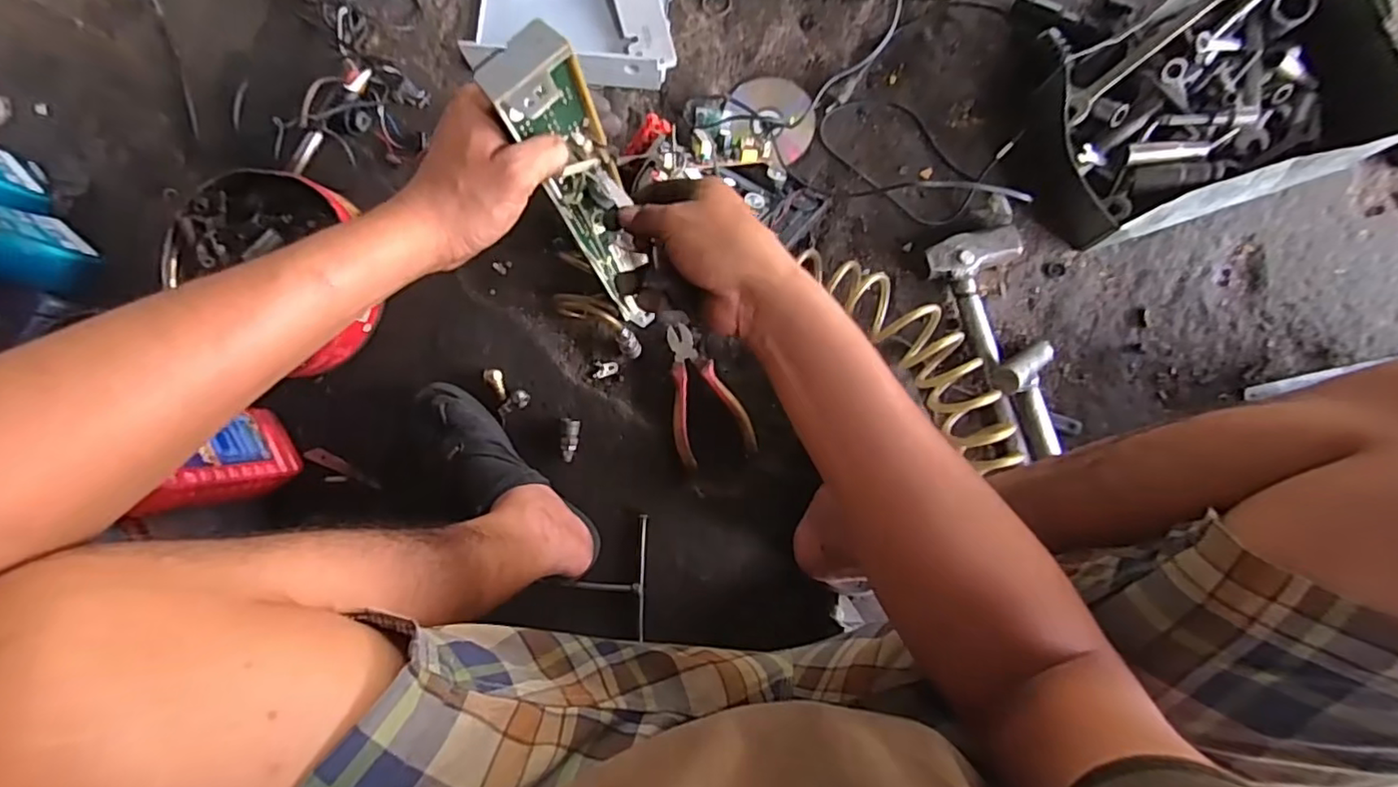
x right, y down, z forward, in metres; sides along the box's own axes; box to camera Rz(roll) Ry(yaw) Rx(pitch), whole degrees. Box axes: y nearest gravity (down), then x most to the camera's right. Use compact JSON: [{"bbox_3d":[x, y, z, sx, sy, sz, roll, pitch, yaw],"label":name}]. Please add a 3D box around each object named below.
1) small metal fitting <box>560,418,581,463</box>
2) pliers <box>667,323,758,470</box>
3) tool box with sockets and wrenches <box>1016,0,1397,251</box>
[{"bbox_3d":[-0.155,0.056,0.735,0.021,0.015,0.051,4,87,3],"label":"small metal fitting"},{"bbox_3d":[-0.001,-0.001,0.731,0.090,0.012,0.167,-20,86,1],"label":"pliers"},{"bbox_3d":[0.555,-0.317,0.689,0.356,0.106,0.228,-15,87,2],"label":"tool box with sockets and wrenches"}]

